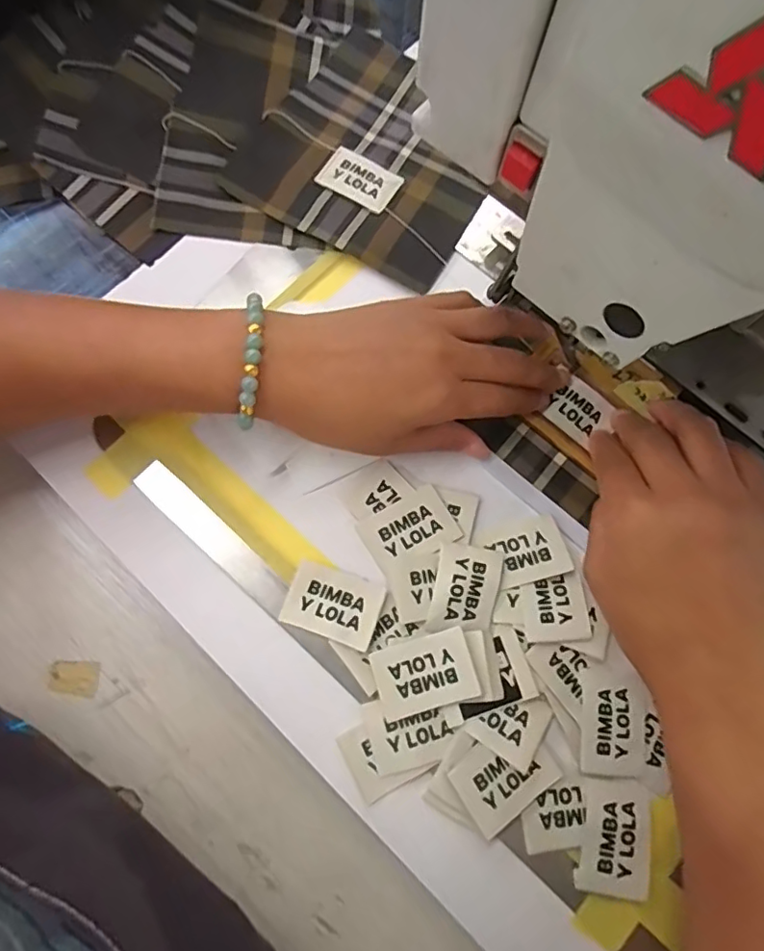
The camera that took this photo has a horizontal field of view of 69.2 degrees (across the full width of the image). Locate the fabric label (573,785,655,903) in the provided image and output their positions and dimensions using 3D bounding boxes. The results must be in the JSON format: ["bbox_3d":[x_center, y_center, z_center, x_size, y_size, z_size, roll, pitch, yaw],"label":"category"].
[{"bbox_3d":[0.115,0.176,0.268,0.034,0.005,0.049,20,76,0],"label":"fabric label"}]

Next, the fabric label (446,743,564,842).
[{"bbox_3d":[0.060,0.145,0.269,0.048,0.004,0.035,-28,78,-22],"label":"fabric label"}]

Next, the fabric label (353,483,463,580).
[{"bbox_3d":[0.015,0.030,0.302,0.048,0.004,0.034,-29,72,-9],"label":"fabric label"}]

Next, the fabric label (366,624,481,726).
[{"bbox_3d":[0.021,0.100,0.278,0.049,0.004,0.034,-18,76,0],"label":"fabric label"}]

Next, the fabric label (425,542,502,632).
[{"bbox_3d":[0.044,0.060,0.292,0.033,0.006,0.046,13,77,3],"label":"fabric label"}]

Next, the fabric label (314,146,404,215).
[{"bbox_3d":[-0.014,-0.193,0.363,0.050,0.004,0.036,30,72,8],"label":"fabric label"}]

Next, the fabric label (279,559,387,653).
[{"bbox_3d":[-0.025,0.067,0.288,0.046,0.007,0.035,20,78,4],"label":"fabric label"}]

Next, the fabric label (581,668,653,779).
[{"bbox_3d":[0.118,0.125,0.280,0.034,0.004,0.050,16,71,-5],"label":"fabric label"}]

